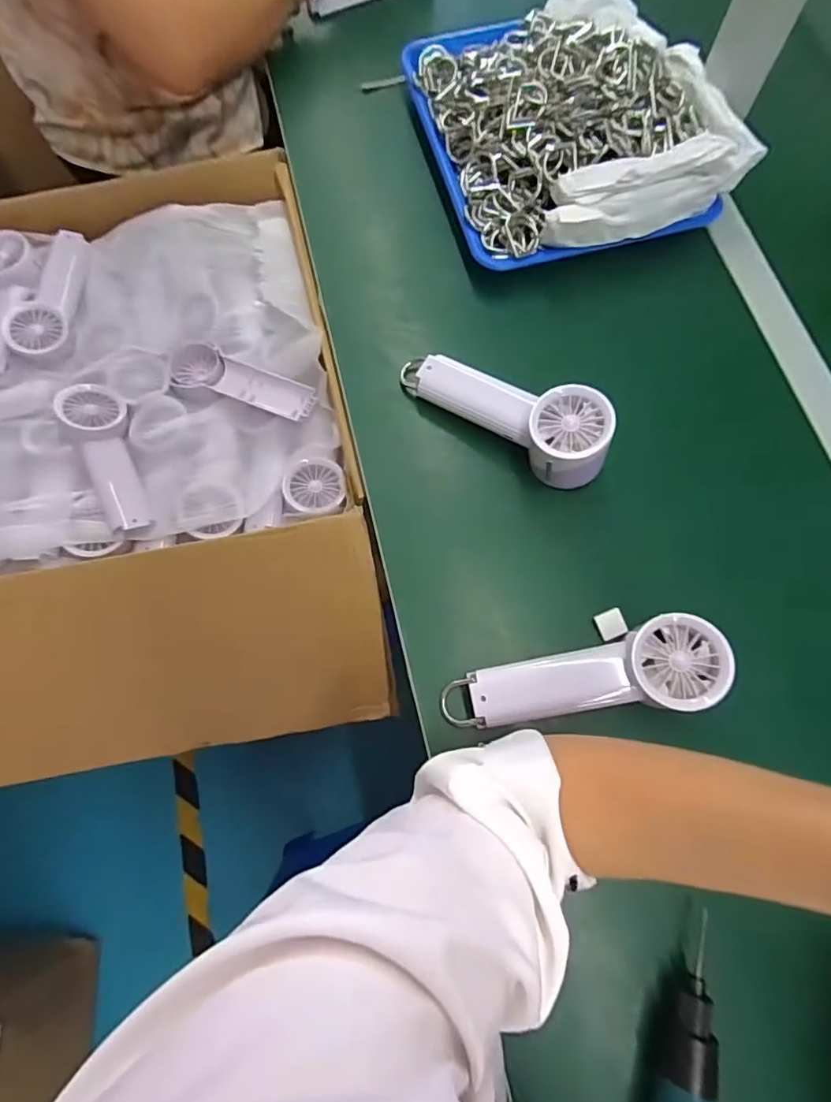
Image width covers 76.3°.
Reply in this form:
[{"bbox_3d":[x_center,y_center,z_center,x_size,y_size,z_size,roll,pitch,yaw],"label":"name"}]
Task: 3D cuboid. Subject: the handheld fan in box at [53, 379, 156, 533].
[{"bbox_3d":[-0.308,-0.095,0.524,0.061,0.043,0.172,-27,74,-7],"label":"handheld fan in box"}]

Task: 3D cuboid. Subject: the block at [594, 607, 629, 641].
[{"bbox_3d":[0.153,0.057,0.414,0.019,0.011,0.021,-21,73,-5],"label":"block"}]

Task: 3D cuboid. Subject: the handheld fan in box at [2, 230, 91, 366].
[{"bbox_3d":[-0.400,-0.289,0.590,0.067,0.030,0.168,4,73,3],"label":"handheld fan in box"}]

